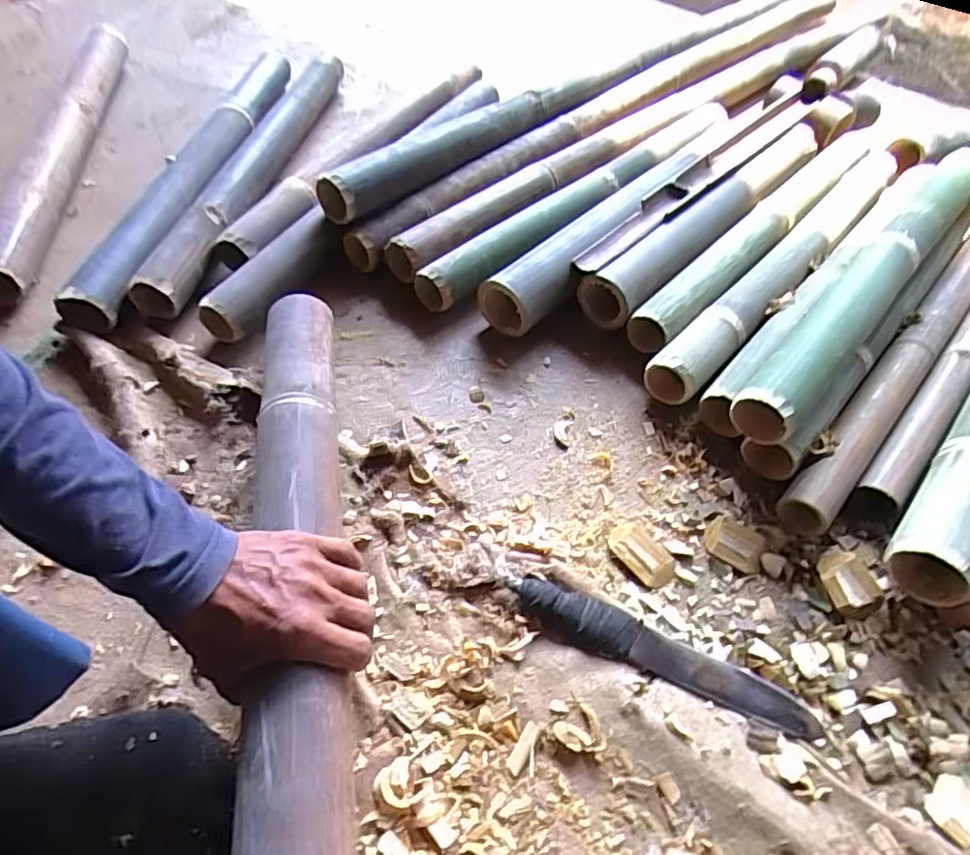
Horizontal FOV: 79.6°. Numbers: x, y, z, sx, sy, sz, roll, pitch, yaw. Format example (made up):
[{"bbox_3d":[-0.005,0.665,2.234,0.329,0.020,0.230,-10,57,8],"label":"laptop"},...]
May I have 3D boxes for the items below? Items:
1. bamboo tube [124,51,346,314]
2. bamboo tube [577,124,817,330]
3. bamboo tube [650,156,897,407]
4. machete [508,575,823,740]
[{"bbox_3d":[-0.326,-0.387,0.840,0.055,0.065,0.638,10,53,3],"label":"bamboo tube"},{"bbox_3d":[0.324,-0.301,0.816,0.073,0.062,0.544,40,60,23],"label":"bamboo tube"},{"bbox_3d":[0.414,-0.221,0.793,0.057,0.062,0.644,38,59,22],"label":"bamboo tube"},{"bbox_3d":[0.147,0.189,0.487,0.259,0.019,0.041,20,54,10],"label":"machete"}]

